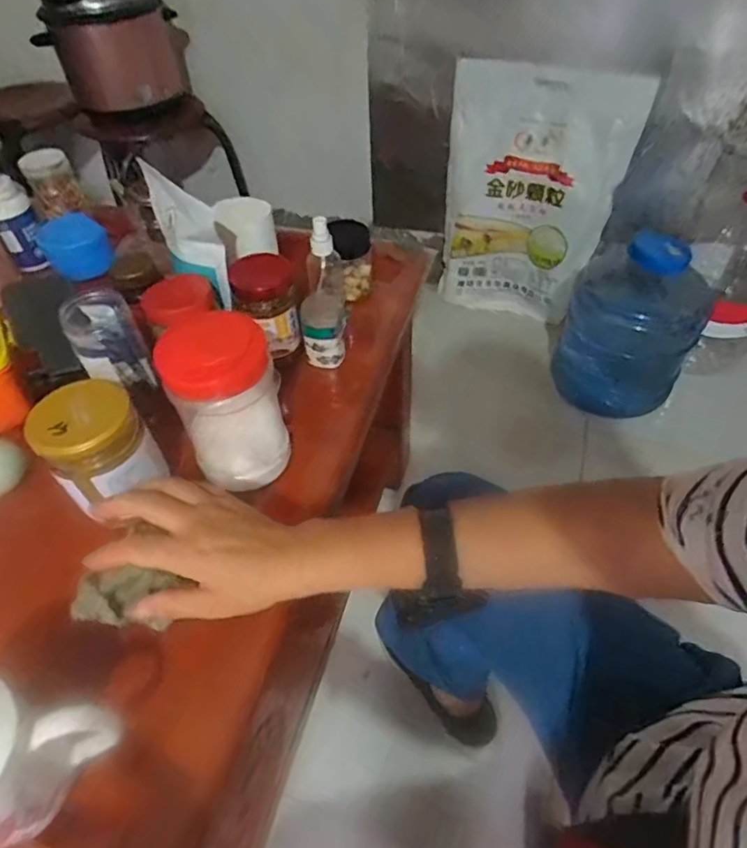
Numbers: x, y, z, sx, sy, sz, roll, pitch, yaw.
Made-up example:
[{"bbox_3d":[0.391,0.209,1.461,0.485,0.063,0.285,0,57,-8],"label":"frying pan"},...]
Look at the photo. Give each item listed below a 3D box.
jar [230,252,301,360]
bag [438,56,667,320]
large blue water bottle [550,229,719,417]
[{"bbox_3d":[-0.110,-0.131,0.593,0.061,0.092,0.063,-1,49,2],"label":"jar"},{"bbox_3d":[0.342,-0.505,1.242,0.373,0.514,0.135,15,52,15],"label":"bag"},{"bbox_3d":[0.531,-0.212,1.099,0.228,0.339,0.227,27,56,23],"label":"large blue water bottle"}]

